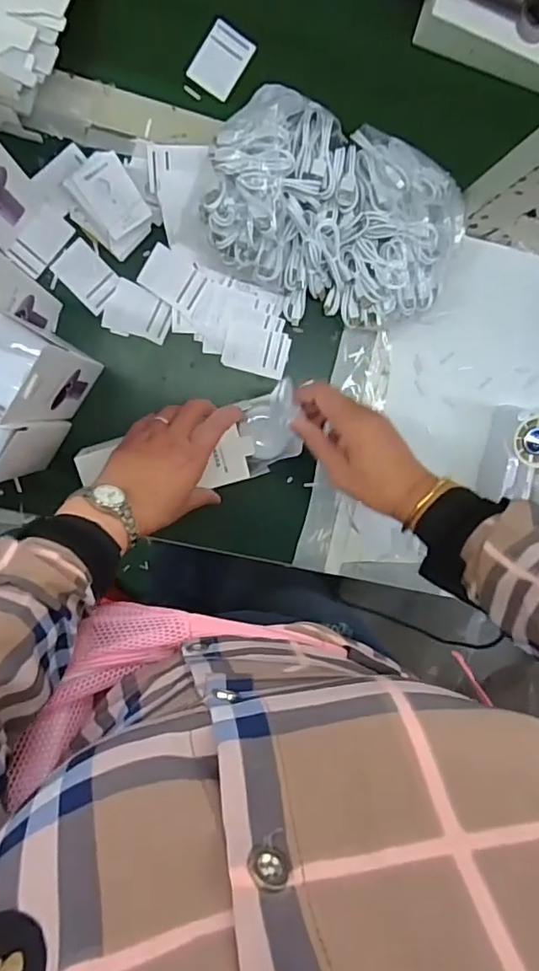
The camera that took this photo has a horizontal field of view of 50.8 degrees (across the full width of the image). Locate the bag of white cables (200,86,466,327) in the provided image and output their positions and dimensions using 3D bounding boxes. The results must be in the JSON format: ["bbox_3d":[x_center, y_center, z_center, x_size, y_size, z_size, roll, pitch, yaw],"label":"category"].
[{"bbox_3d":[0.067,-0.273,0.578,0.265,0.072,0.191,17,93,-9],"label":"bag of white cables"}]

